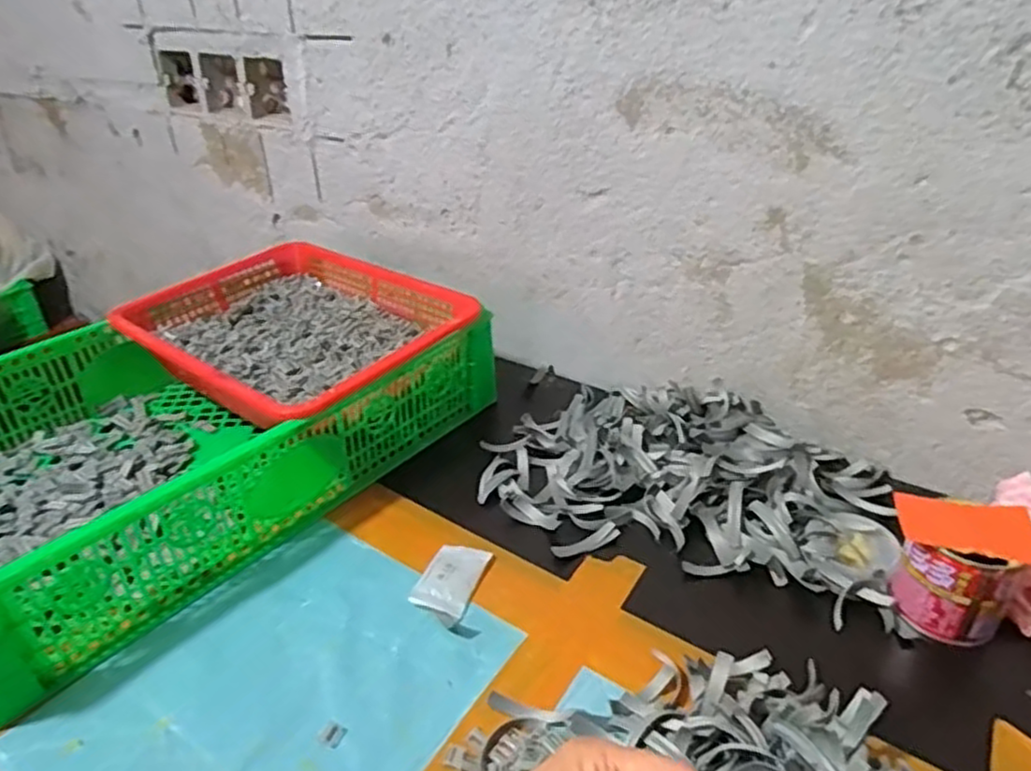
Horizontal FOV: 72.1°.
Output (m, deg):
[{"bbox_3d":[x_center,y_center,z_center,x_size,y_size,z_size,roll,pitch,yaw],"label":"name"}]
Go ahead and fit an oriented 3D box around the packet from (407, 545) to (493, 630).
[{"bbox_3d":[-0.046,0.141,0.512,0.039,0.010,0.069,11,33,20],"label":"packet"}]

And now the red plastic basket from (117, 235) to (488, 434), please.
[{"bbox_3d":[-0.208,-0.048,0.690,0.308,0.075,0.243,21,37,33],"label":"red plastic basket"}]

